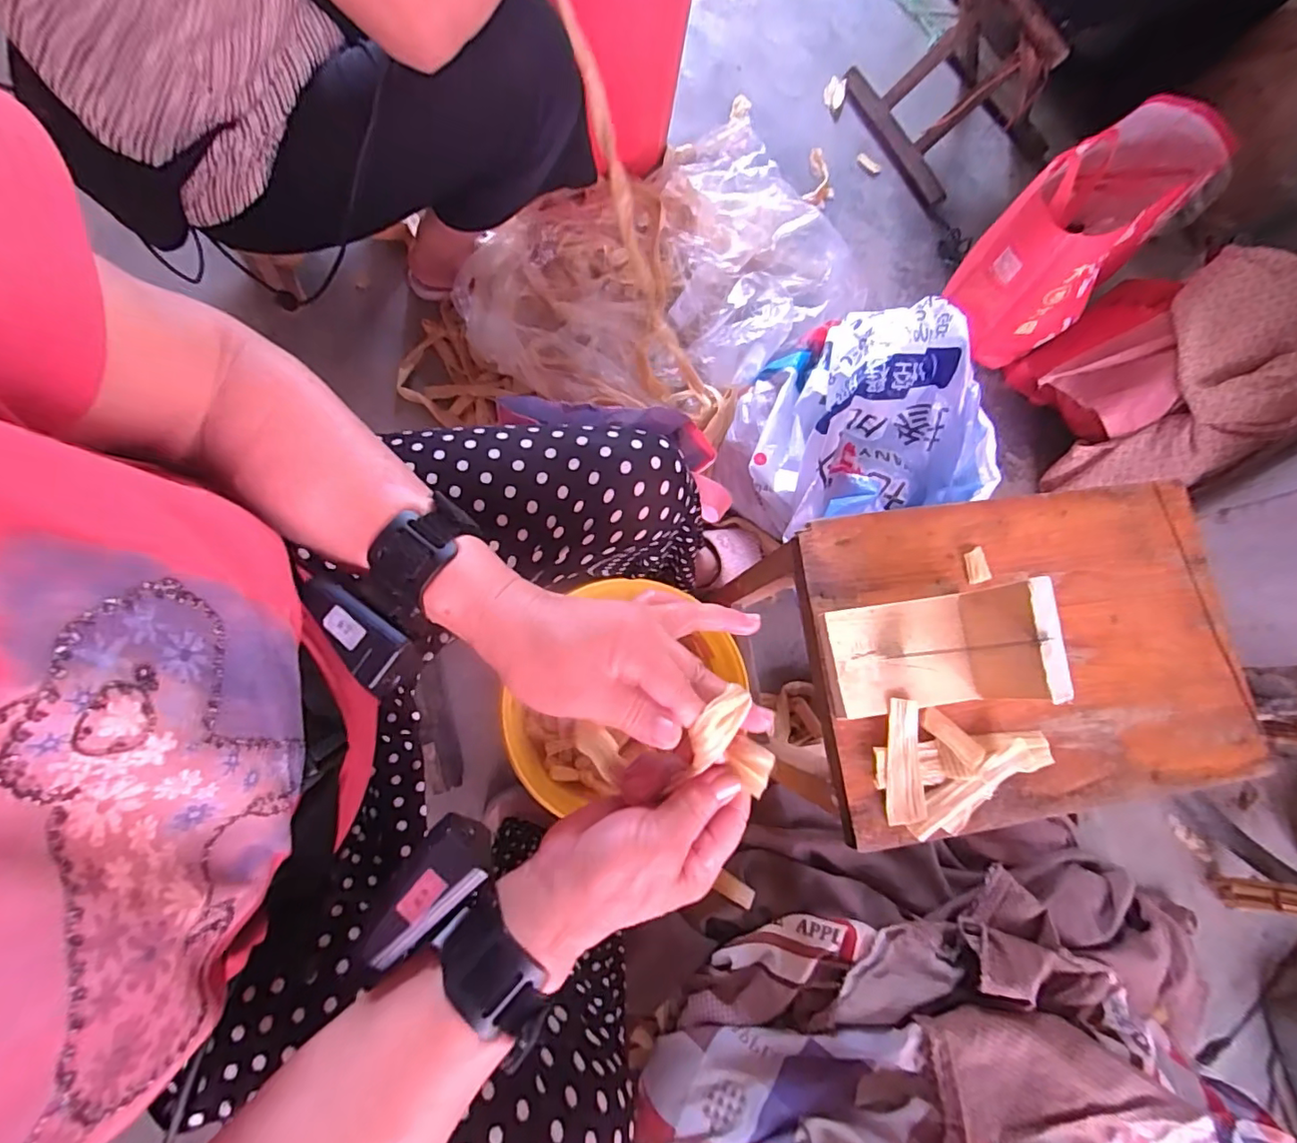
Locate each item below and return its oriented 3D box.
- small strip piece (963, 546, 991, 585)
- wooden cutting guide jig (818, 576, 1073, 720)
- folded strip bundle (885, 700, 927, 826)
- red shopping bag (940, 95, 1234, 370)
[{"bbox_3d":[0.255,-0.005,0.432,0.018,0.007,0.027,-8,77,-3],"label":"small strip piece"},{"bbox_3d":[0.192,0.053,0.374,0.125,0.070,0.076,-5,76,-2],"label":"wooden cutting guide jig"},{"bbox_3d":[0.179,0.133,0.391,0.026,0.006,0.087,-2,92,-1],"label":"folded strip bundle"},{"bbox_3d":[0.628,-0.489,0.833,0.315,0.226,0.168,-40,80,-9],"label":"red shopping bag"}]

